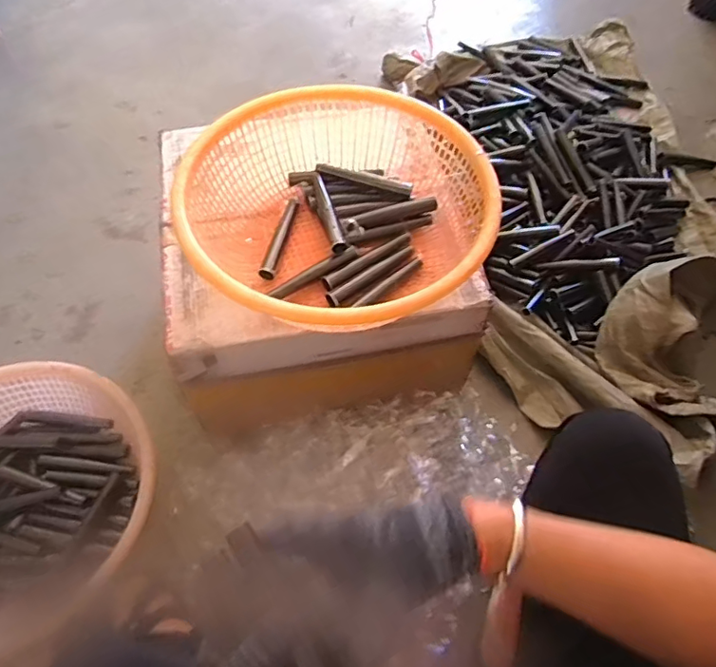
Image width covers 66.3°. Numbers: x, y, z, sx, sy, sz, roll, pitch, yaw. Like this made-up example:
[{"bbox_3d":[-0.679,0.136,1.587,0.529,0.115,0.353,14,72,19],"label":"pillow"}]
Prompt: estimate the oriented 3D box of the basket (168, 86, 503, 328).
[{"bbox_3d":[-0.028,-0.163,0.750,0.399,0.132,0.390,-7,60,-7],"label":"basket"}]

